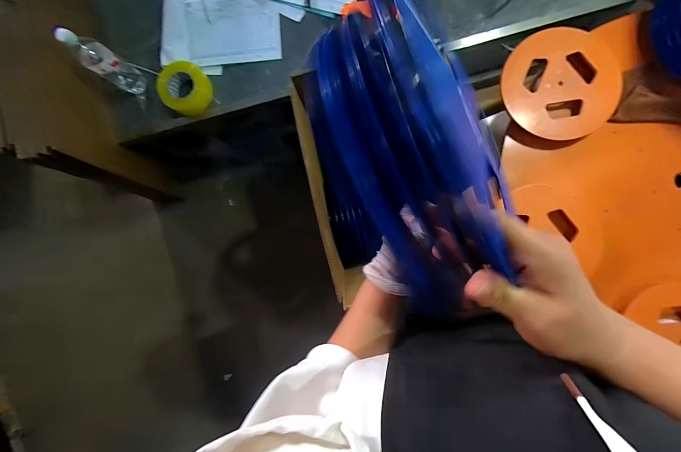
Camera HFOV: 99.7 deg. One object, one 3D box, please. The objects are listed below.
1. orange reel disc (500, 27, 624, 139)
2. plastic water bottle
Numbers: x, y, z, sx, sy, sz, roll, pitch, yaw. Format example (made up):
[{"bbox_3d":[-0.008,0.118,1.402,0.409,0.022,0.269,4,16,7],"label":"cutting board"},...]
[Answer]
[{"bbox_3d":[0.546,-0.352,0.707,0.263,0.017,0.266,0,90,4],"label":"orange reel disc"},{"bbox_3d":[-0.610,-0.422,0.761,0.063,0.232,0.073,32,92,5],"label":"plastic water bottle"}]

